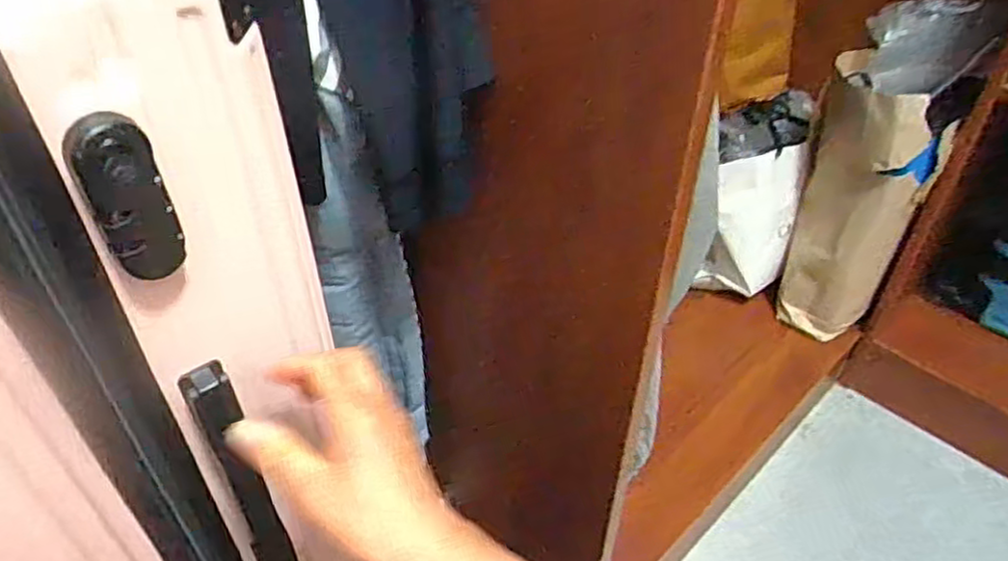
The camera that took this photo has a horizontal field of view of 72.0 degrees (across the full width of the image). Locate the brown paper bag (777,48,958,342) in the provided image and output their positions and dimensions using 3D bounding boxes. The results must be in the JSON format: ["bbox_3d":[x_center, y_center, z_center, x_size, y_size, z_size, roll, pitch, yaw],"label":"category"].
[{"bbox_3d":[0.508,-0.098,1.014,0.158,0.381,0.126,21,44,21],"label":"brown paper bag"}]

